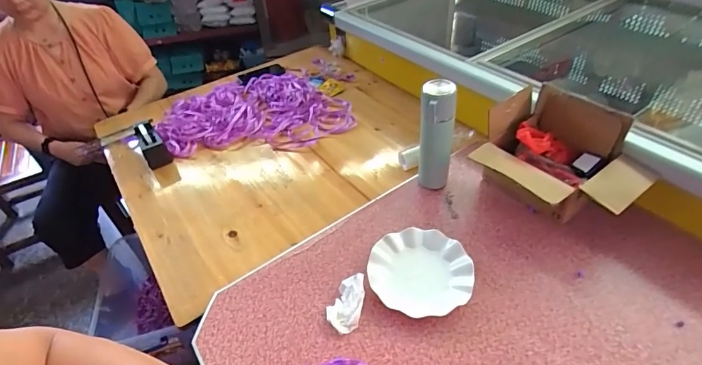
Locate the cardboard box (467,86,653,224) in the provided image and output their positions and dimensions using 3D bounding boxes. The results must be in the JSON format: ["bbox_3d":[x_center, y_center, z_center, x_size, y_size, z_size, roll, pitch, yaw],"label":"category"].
[{"bbox_3d":[0.403,-0.032,0.777,0.227,0.179,0.275,-31,48,-22],"label":"cardboard box"}]

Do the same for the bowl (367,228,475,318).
[{"bbox_3d":[0.126,0.163,0.719,0.182,0.026,0.173,-4,44,4],"label":"bowl"}]

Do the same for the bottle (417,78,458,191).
[{"bbox_3d":[0.177,-0.088,0.824,0.067,0.251,0.060,3,44,11],"label":"bottle"}]

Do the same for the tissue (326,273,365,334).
[{"bbox_3d":[-0.009,0.208,0.688,0.058,0.021,0.101,5,45,13],"label":"tissue"}]

